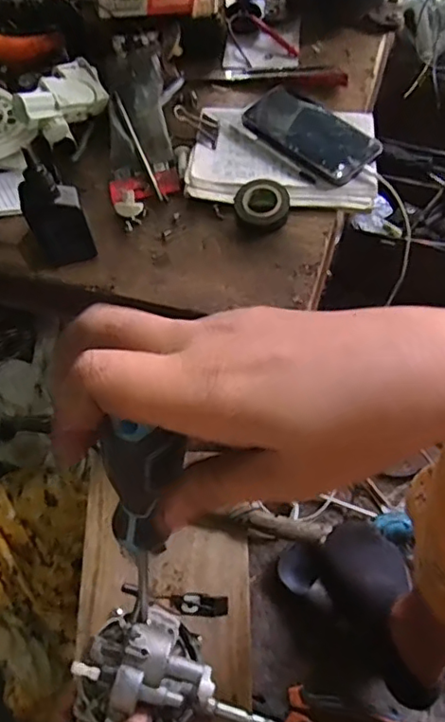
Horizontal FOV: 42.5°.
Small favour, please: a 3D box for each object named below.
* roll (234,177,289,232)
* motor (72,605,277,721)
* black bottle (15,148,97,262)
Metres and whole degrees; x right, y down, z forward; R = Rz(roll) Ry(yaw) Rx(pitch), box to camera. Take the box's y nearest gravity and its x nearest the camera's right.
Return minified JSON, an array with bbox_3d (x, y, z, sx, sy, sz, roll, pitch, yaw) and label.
[{"bbox_3d":[0.045,-0.174,0.629,0.057,0.021,0.066,-34,64,-15],"label":"roll"},{"bbox_3d":[-0.033,0.218,0.378,0.129,0.070,0.083,19,64,13],"label":"motor"},{"bbox_3d":[-0.168,-0.150,0.569,0.054,0.123,0.029,-24,62,-10],"label":"black bottle"}]

